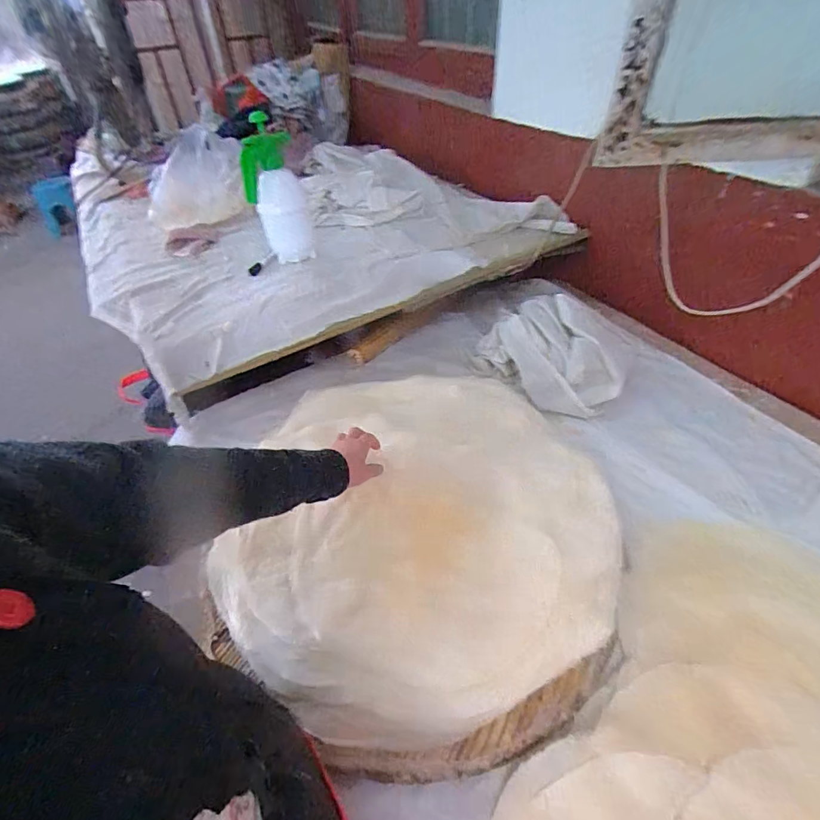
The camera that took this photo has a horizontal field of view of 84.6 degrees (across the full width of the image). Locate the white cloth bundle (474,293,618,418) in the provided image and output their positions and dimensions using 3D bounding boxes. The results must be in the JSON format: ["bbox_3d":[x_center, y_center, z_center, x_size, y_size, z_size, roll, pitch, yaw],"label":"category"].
[{"bbox_3d":[0.280,-0.128,0.915,0.272,0.084,0.299,-4,46,4],"label":"white cloth bundle"}]

